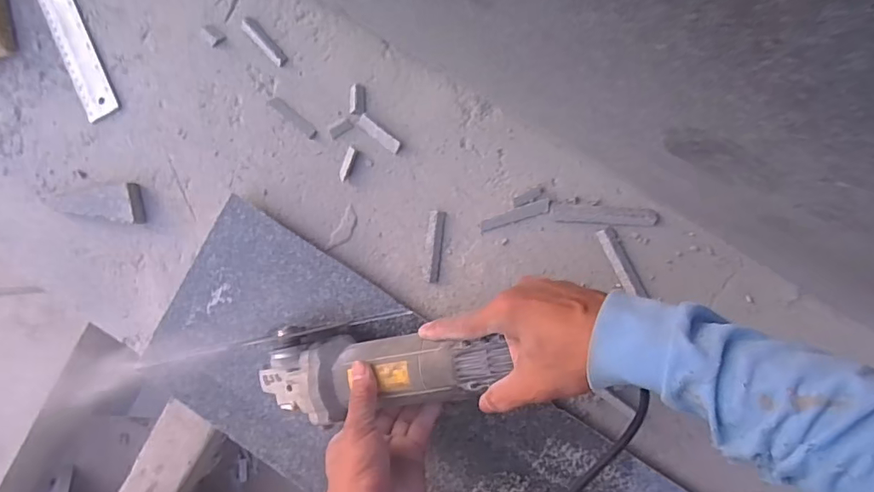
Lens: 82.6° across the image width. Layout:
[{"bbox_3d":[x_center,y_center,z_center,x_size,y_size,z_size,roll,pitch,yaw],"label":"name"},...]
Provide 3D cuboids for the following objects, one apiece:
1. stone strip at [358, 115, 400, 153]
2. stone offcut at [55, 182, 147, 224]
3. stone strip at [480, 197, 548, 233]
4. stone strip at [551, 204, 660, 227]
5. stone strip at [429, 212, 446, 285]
[{"bbox_3d":[-0.059,-0.112,0.495,0.051,0.009,0.013,39,97,6],"label":"stone strip"},{"bbox_3d":[-0.362,-0.049,0.532,0.100,0.020,0.040,7,93,8],"label":"stone offcut"},{"bbox_3d":[0.075,-0.029,0.478,0.069,0.006,0.013,-17,89,9],"label":"stone strip"},{"bbox_3d":[0.156,-0.029,0.466,0.094,0.006,0.017,4,92,9],"label":"stone strip"},{"bbox_3d":[-0.002,0.001,0.495,0.015,0.007,0.070,6,93,8],"label":"stone strip"}]

